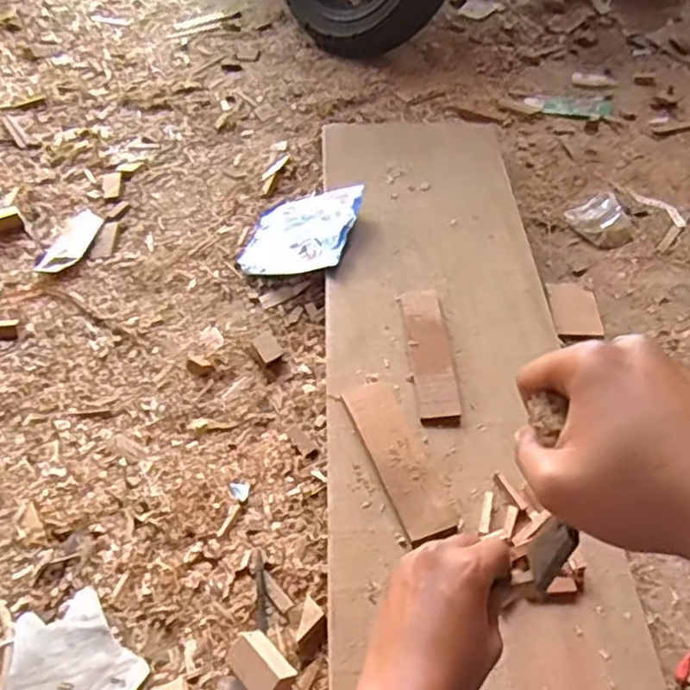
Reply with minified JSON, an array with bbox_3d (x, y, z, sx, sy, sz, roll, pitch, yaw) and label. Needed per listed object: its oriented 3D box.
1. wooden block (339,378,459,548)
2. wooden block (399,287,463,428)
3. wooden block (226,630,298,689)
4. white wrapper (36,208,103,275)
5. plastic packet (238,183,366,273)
[{"bbox_3d":[0.053,0.111,0.683,0.055,0.014,0.187,-17,52,-13],"label":"wooden block"},{"bbox_3d":[0.099,0.009,0.772,0.048,0.008,0.197,-3,50,-2],"label":"wooden block"},{"bbox_3d":[-0.076,0.283,0.591,0.041,0.031,0.058,-35,58,-25],"label":"wooden block"},{"bbox_3d":[-0.401,-0.155,0.980,0.058,0.006,0.143,5,50,4],"label":"white wrapper"},{"bbox_3d":[-0.062,-0.160,0.949,0.171,0.022,0.171,-3,52,32],"label":"plastic packet"}]

